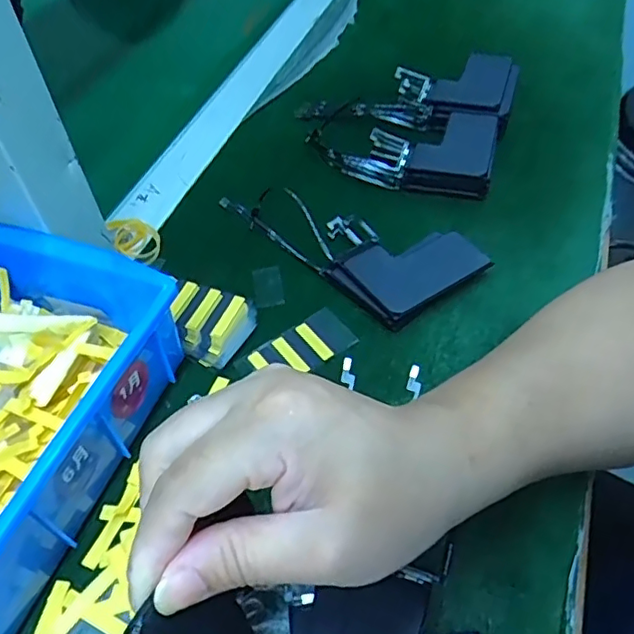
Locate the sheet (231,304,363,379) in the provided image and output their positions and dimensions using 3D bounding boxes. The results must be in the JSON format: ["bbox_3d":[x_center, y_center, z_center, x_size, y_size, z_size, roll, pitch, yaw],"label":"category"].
[{"bbox_3d":[-0.012,0.018,0.340,0.067,0.004,0.033,-28,54,-18],"label":"sheet"}]

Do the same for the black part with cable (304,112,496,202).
[{"bbox_3d":[0.065,-0.131,0.443,0.134,0.020,0.081,11,52,13],"label":"black part with cable"}]

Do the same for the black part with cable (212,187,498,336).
[{"bbox_3d":[0.022,-0.060,0.391,0.080,0.024,0.169,-35,56,-23],"label":"black part with cable"}]

